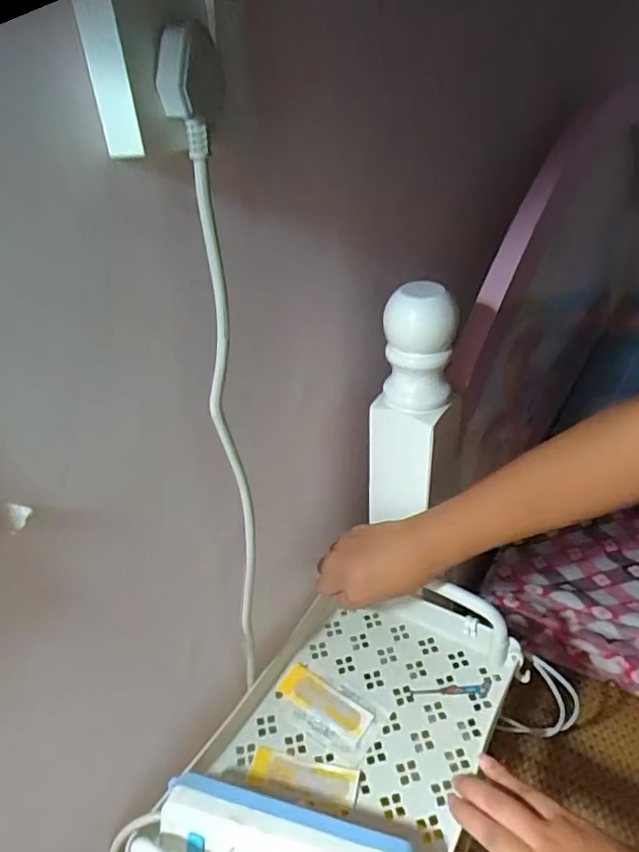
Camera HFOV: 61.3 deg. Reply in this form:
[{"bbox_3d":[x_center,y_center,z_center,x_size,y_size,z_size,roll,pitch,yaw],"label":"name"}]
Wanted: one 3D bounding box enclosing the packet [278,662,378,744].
[{"bbox_3d":[0.005,0.255,0.497,0.090,0.004,0.031,19,39,32],"label":"packet"}]

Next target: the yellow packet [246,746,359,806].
[{"bbox_3d":[-0.013,0.288,0.445,0.089,0.006,0.029,4,33,13],"label":"yellow packet"}]

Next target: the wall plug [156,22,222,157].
[{"bbox_3d":[-0.058,-0.152,0.246,0.024,0.050,0.018,16,37,29],"label":"wall plug"}]

